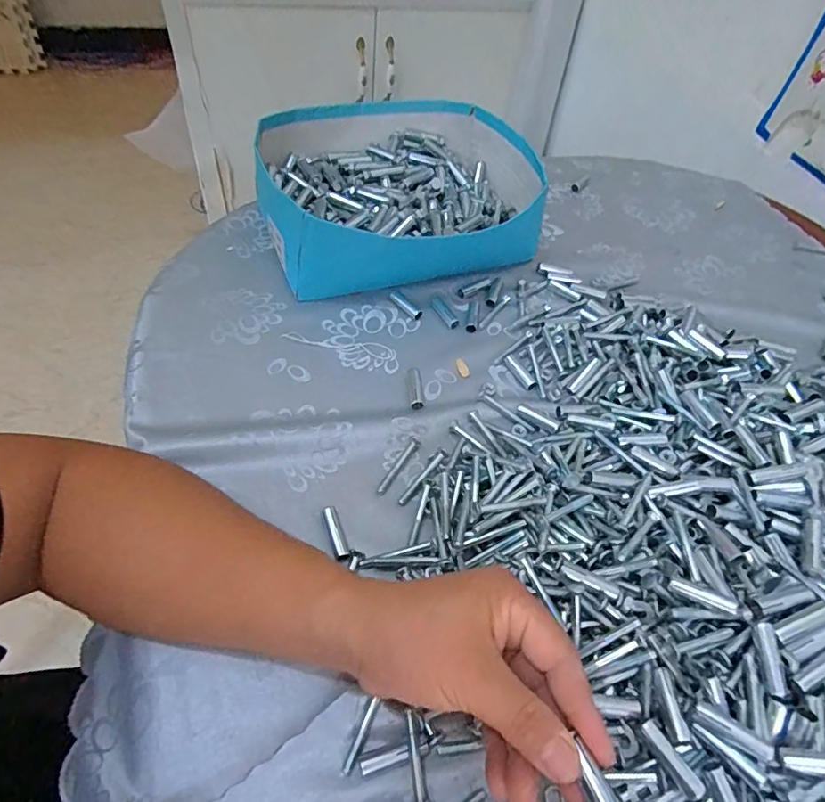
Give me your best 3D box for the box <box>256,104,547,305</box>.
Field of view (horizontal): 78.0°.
[{"bbox_3d":[-0.004,-0.231,0.574,0.314,0.089,0.257,-12,54,-15],"label":"box"}]

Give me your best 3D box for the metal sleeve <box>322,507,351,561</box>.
[{"bbox_3d":[-0.055,0.096,0.368,0.011,0.009,0.040,-15,68,-17],"label":"metal sleeve"}]

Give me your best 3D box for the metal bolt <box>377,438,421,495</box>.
[{"bbox_3d":[-0.010,0.051,0.407,0.007,0.004,0.057,28,54,15],"label":"metal bolt"}]

